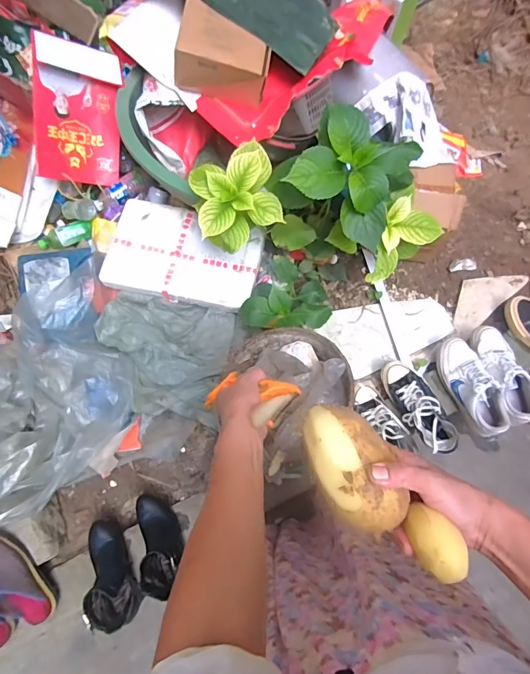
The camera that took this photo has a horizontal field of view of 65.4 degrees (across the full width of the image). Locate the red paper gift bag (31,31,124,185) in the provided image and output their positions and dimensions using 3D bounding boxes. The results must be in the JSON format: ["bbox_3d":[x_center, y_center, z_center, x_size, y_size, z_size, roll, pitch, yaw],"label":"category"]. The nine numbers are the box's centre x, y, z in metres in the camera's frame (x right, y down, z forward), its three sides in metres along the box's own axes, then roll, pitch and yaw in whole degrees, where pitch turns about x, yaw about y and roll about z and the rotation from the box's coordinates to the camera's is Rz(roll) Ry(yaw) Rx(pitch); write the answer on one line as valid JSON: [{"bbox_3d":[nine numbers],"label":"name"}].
[{"bbox_3d":[-0.548,-0.654,1.220,0.056,0.238,0.366,31,118,46],"label":"red paper gift bag"}]

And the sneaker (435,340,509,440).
[{"bbox_3d":[0.547,0.128,1.095,0.091,0.098,0.270,-17,62,-3],"label":"sneaker"}]

